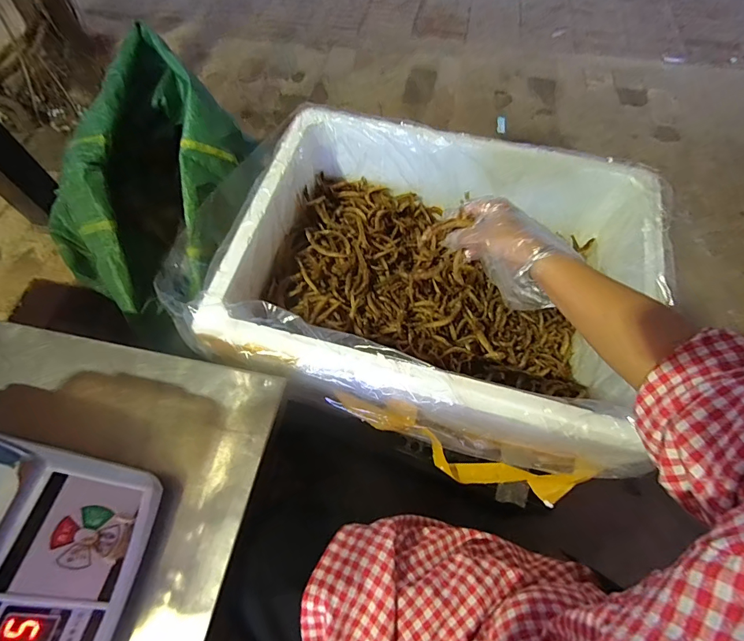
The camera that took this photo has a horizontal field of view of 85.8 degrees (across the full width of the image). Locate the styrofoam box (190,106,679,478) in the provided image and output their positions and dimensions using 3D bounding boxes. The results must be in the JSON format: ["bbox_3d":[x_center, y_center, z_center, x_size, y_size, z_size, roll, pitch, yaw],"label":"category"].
[{"bbox_3d":[0.102,-0.056,0.643,0.606,0.222,0.471,12,63,5],"label":"styrofoam box"}]

